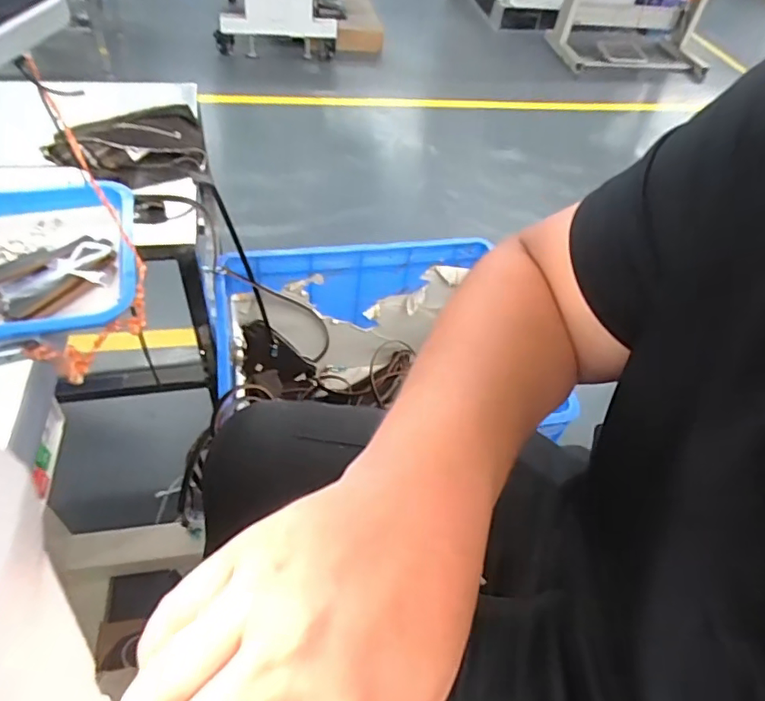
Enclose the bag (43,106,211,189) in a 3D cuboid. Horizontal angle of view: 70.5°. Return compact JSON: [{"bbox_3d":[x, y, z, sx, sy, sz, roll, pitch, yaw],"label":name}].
[{"bbox_3d":[-0.414,-0.333,0.890,0.231,0.084,0.111,-12,52,-17],"label":"bag"}]

